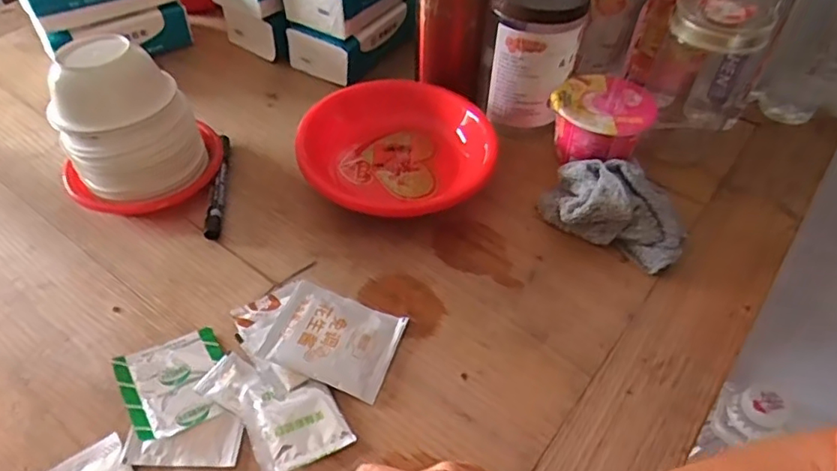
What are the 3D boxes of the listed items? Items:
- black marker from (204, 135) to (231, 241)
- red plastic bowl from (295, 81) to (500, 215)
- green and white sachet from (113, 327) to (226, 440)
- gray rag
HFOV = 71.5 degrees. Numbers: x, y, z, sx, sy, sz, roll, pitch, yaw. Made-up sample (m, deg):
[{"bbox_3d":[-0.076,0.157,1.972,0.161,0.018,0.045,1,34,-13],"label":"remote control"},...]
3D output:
[{"bbox_3d":[-0.191,-0.051,0.565,0.013,0.015,0.133,-2,49,-4],"label":"black marker"},{"bbox_3d":[-0.017,-0.080,0.569,0.191,0.063,0.161,-14,51,-15],"label":"red plastic bowl"},{"bbox_3d":[-0.180,0.108,0.430,0.070,0.015,0.080,-19,52,-18],"label":"green and white sachet"},{"bbox_3d":[0.184,-0.030,0.538,0.131,0.051,0.093,24,52,18],"label":"gray rag"}]

